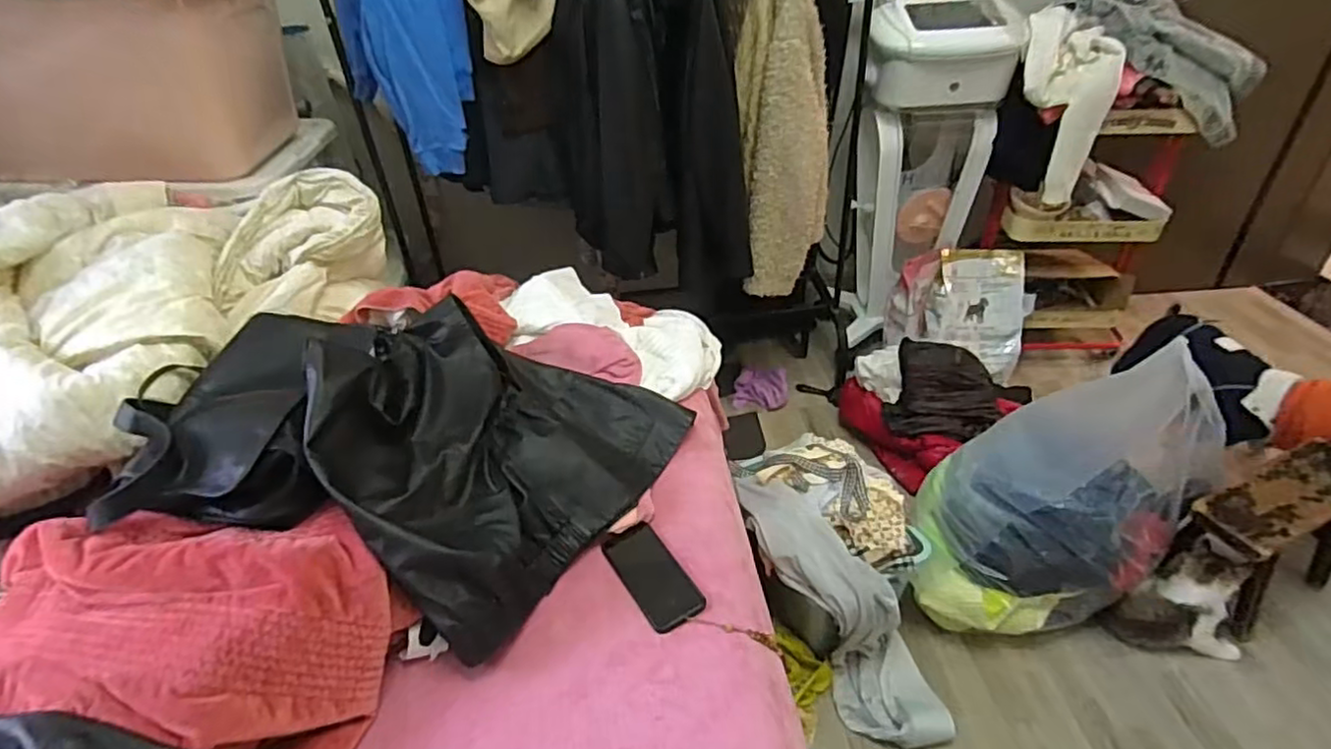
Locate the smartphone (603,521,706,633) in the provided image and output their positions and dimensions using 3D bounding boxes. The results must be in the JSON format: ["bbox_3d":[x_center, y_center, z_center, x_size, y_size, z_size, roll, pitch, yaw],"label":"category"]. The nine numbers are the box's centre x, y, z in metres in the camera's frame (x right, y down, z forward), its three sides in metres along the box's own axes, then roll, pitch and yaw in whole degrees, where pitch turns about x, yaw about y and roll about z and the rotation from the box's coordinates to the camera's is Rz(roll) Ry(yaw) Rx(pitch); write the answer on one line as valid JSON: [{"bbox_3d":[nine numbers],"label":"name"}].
[{"bbox_3d":[-0.017,0.275,0.908,0.077,0.011,0.158,-27,50,-20],"label":"smartphone"}]

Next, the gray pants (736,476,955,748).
[{"bbox_3d":[0.318,0.412,1.200,0.178,0.524,0.159,-30,1,-31],"label":"gray pants"}]

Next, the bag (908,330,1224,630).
[{"bbox_3d":[0.705,0.194,1.215,0.436,0.502,0.314,1,37,5],"label":"bag"}]

